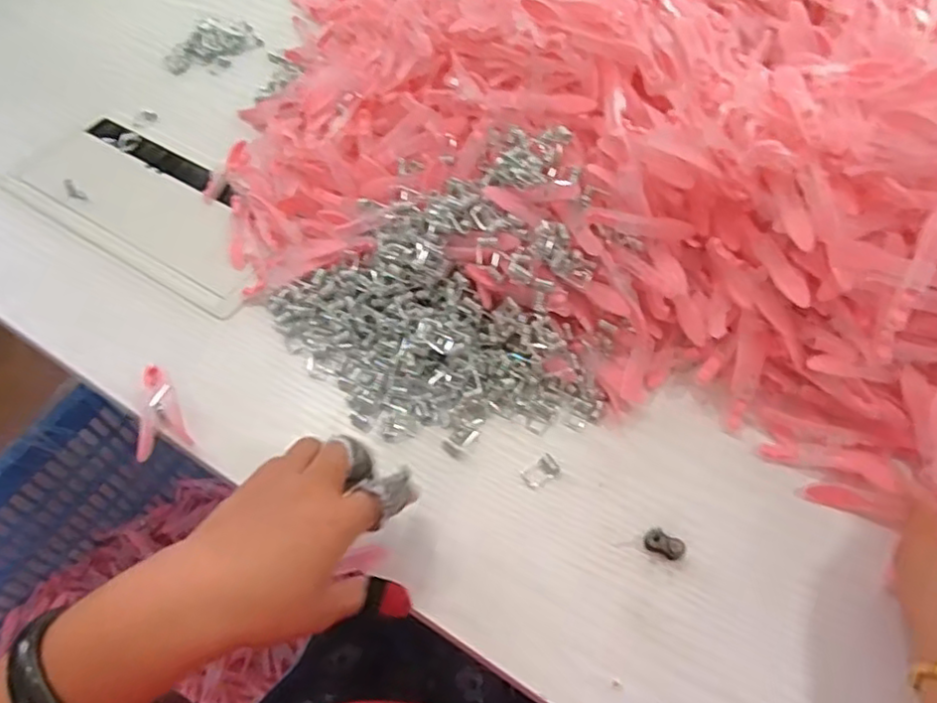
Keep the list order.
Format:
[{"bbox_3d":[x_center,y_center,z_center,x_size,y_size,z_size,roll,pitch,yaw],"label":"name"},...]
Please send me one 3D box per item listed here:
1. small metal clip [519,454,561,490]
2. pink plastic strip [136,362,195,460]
[{"bbox_3d":[0.047,0.079,0.432,0.024,0.005,0.015,-29,60,-18],"label":"small metal clip"},{"bbox_3d":[-0.219,0.040,0.458,0.031,0.020,0.074,-23,59,-15],"label":"pink plastic strip"}]

